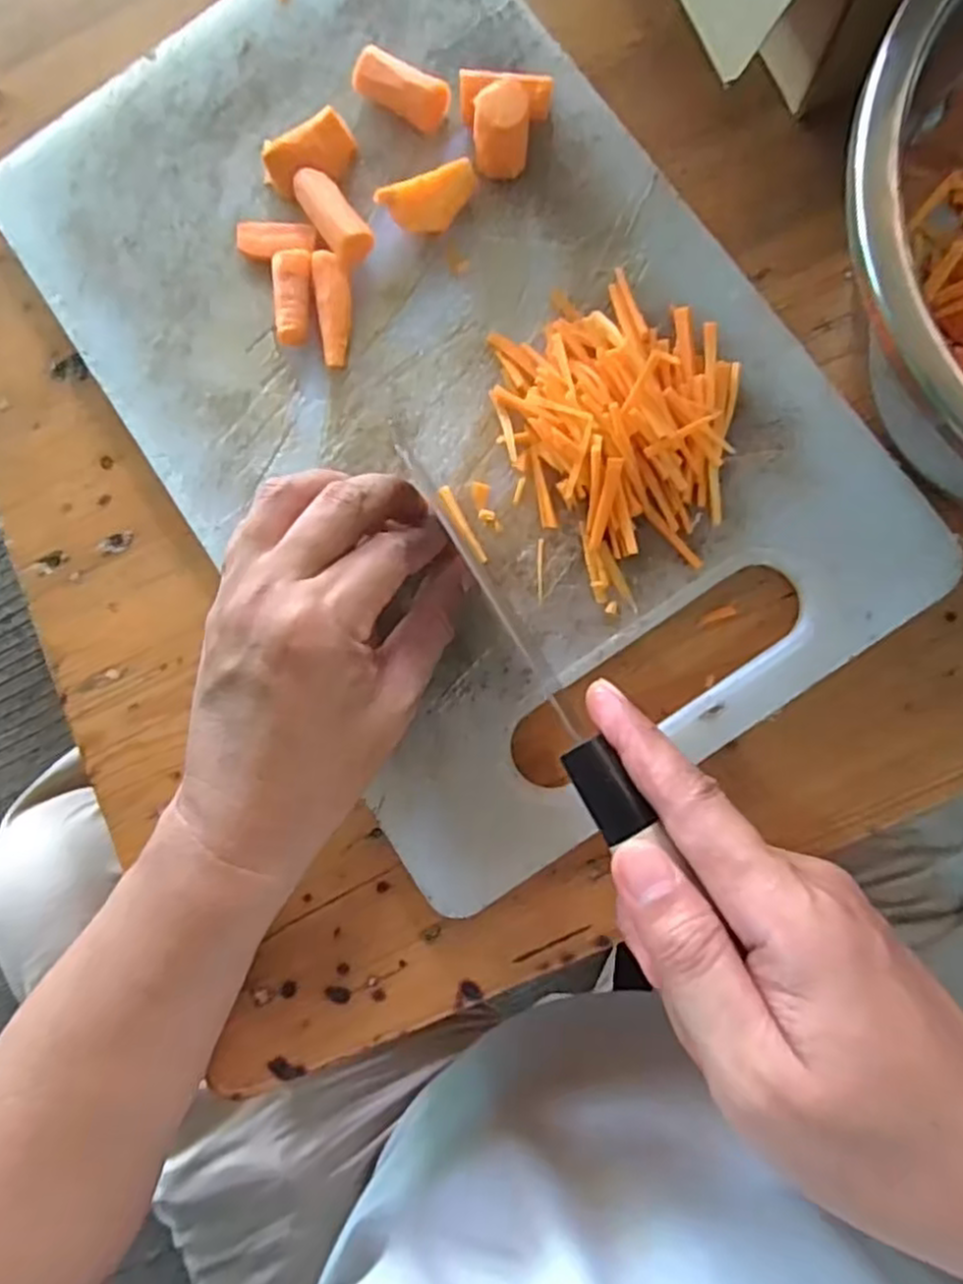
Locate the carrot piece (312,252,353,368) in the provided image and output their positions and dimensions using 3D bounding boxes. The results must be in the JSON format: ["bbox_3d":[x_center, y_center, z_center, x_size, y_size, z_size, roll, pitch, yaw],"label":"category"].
[{"bbox_3d":[-0.062,-0.141,0.312,0.015,0.012,0.047,-5,84,7],"label":"carrot piece"}]

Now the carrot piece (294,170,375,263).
[{"bbox_3d":[-0.064,-0.182,0.315,0.017,0.017,0.043,-38,81,2],"label":"carrot piece"}]

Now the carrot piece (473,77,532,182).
[{"bbox_3d":[0.008,-0.210,0.302,0.023,0.034,0.017,-13,83,6],"label":"carrot piece"}]

